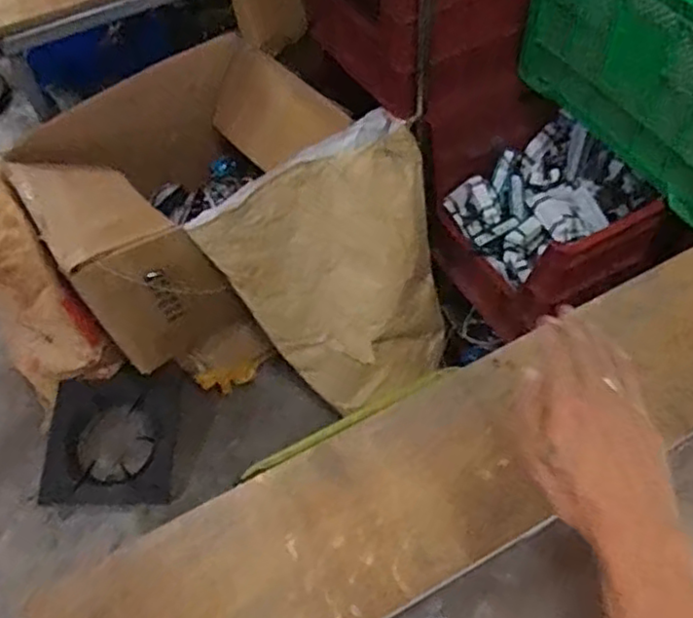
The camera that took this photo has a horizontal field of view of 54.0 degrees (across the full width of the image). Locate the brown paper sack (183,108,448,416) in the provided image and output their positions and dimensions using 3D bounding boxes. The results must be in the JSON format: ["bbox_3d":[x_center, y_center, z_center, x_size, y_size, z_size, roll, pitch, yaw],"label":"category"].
[{"bbox_3d":[-0.010,-0.062,1.358,0.400,0.542,0.160,-16,33,8],"label":"brown paper sack"}]

